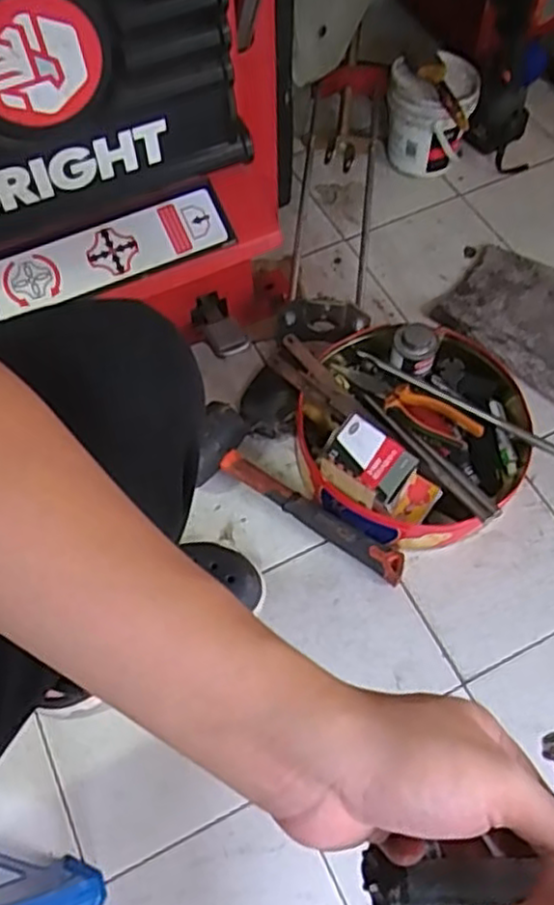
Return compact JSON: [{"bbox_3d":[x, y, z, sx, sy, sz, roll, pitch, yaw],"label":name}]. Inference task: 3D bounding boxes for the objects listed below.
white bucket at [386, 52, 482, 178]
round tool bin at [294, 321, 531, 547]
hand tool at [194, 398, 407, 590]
[{"bbox_3d":[0.227,-0.503,1.054,0.123,0.134,0.123,0,61,1],"label":"white bucket"},{"bbox_3d":[0.152,-0.036,0.801,0.269,0.099,0.278,0,61,1],"label":"round tool bin"},{"bbox_3d":[0.017,0.054,0.782,0.282,0.061,0.086,35,67,18],"label":"hand tool"}]

